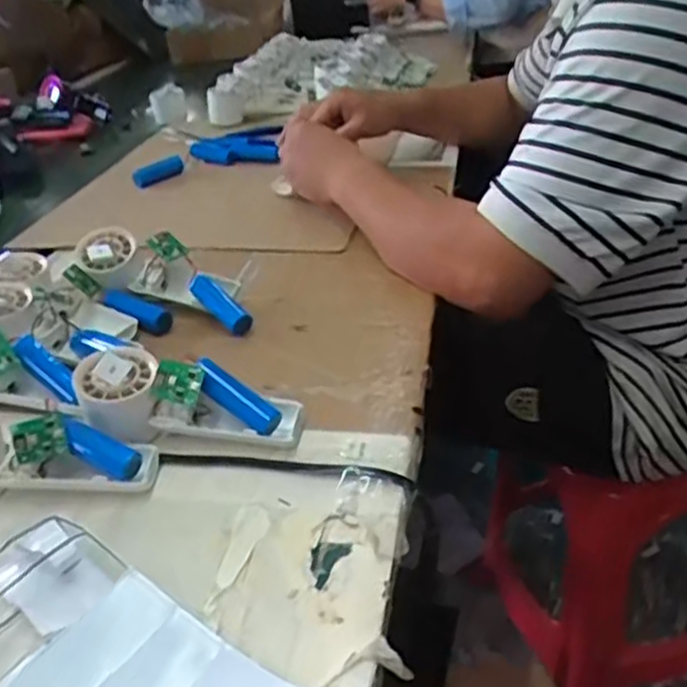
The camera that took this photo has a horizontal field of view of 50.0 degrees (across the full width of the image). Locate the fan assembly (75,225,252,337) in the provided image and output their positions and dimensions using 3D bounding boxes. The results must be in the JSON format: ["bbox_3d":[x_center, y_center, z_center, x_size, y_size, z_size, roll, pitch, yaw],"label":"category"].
[{"bbox_3d":[-0.163,-0.064,0.690,0.192,0.046,0.068,24,40,16],"label":"fan assembly"}]

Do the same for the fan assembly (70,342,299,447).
[{"bbox_3d":[-0.110,0.041,0.522,0.160,0.056,0.053,11,33,-2],"label":"fan assembly"}]

